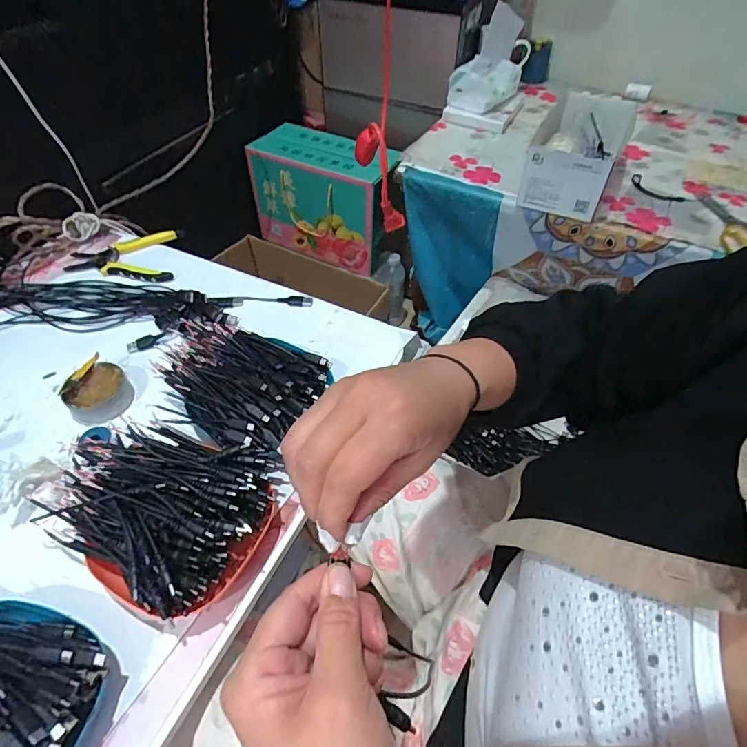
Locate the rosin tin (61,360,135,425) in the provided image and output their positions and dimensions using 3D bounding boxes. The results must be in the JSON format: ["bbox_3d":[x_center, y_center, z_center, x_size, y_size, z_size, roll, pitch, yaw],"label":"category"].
[{"bbox_3d":[-0.303,0.021,0.496,0.059,0.031,0.063,1,51,-1],"label":"rosin tin"}]

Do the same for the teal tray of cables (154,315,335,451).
[{"bbox_3d":[-0.146,0.002,0.483,0.195,0.052,0.140,30,56,21],"label":"teal tray of cables"}]

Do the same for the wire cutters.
[{"bbox_3d":[-0.369,-0.170,0.662,0.155,0.014,0.116,-4,51,-5],"label":"wire cutters"}]

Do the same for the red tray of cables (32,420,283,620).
[{"bbox_3d":[-0.183,0.108,0.390,0.175,0.065,0.143,24,54,17],"label":"red tray of cables"}]

